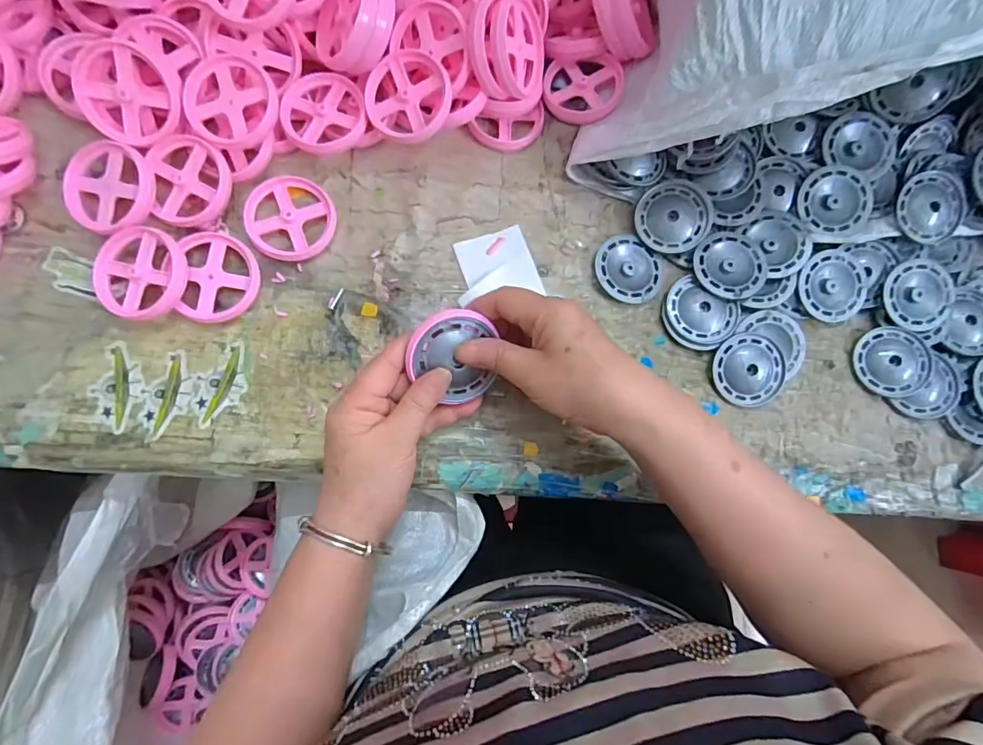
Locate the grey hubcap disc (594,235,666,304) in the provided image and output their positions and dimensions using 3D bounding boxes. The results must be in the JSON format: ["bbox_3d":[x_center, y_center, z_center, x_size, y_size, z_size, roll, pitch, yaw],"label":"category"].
[{"bbox_3d":[0.110,-0.082,0.386,0.055,0.014,0.055,1,79,-6],"label":"grey hubcap disc"}]

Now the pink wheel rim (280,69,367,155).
[{"bbox_3d":[-0.125,-0.199,0.363,0.061,0.018,0.066,-1,79,-7],"label":"pink wheel rim"}]

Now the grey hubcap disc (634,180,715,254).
[{"bbox_3d":[0.148,-0.126,0.390,0.057,0.014,0.057,1,79,-6],"label":"grey hubcap disc"}]

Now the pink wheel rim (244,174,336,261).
[{"bbox_3d":[-0.151,-0.116,0.361,0.063,0.012,0.063,1,79,-6],"label":"pink wheel rim"}]

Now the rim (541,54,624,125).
[{"bbox_3d":[0.076,-0.229,0.394,0.062,0.015,0.056,18,83,10],"label":"rim"}]

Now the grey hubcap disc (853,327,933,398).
[{"bbox_3d":[0.327,-0.009,0.393,0.053,0.012,0.055,-6,87,-6],"label":"grey hubcap disc"}]

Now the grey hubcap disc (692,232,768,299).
[{"bbox_3d":[0.191,-0.086,0.383,0.055,0.007,0.055,1,79,-6],"label":"grey hubcap disc"}]

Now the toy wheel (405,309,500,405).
[{"bbox_3d":[-0.026,-0.012,0.316,0.054,0.014,0.058,-2,109,-17],"label":"toy wheel"}]

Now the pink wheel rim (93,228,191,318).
[{"bbox_3d":[-0.244,-0.070,0.336,0.060,0.018,0.061,-36,85,-11],"label":"pink wheel rim"}]

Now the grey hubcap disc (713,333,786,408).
[{"bbox_3d":[0.202,-0.002,0.377,0.053,0.008,0.055,0,87,-5],"label":"grey hubcap disc"}]

